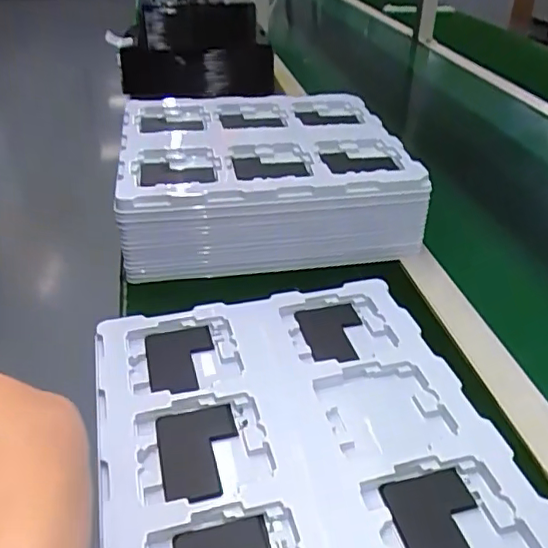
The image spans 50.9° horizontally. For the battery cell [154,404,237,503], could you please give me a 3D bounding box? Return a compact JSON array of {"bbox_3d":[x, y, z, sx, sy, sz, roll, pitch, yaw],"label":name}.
[{"bbox_3d":[-0.053,0.128,0.414,0.058,0.010,0.082,-8,35,-13],"label":"battery cell"}]

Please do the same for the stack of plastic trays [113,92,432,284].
[{"bbox_3d":[-0.019,-0.127,0.694,0.317,0.084,0.278,-5,35,-8],"label":"stack of plastic trays"}]

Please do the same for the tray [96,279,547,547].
[{"bbox_3d":[0.015,0.117,0.426,0.275,0.017,0.312,-8,35,-13],"label":"tray"}]

